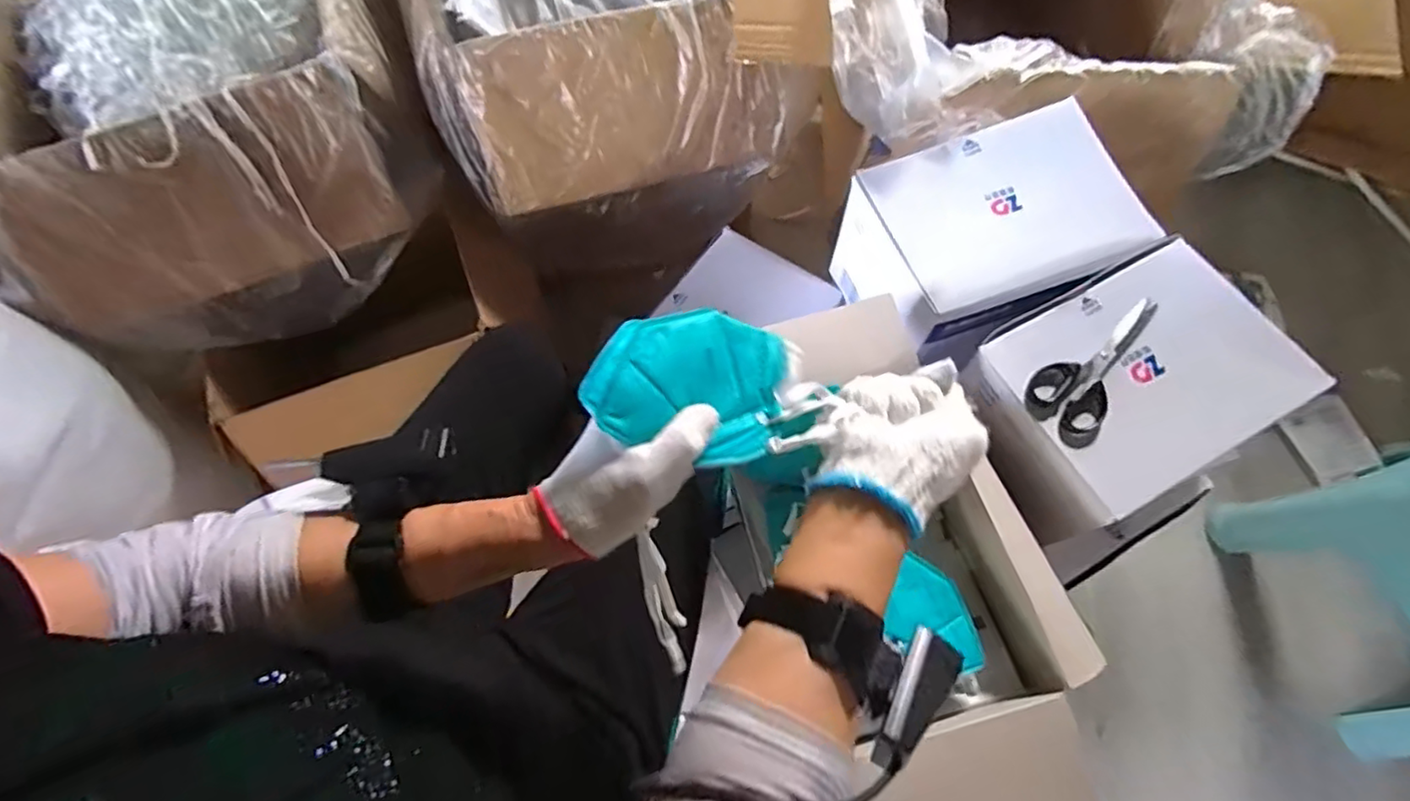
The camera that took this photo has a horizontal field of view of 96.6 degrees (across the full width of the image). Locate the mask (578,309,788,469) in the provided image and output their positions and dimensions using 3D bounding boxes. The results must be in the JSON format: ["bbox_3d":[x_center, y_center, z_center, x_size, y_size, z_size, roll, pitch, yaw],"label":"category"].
[{"bbox_3d":[-0.009,-0.010,0.381,0.125,0.020,0.094,5,72,-26],"label":"mask"}]

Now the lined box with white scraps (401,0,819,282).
[{"bbox_3d":[-0.172,-0.612,0.961,0.483,0.331,0.707,-16,69,-5],"label":"lined box with white scraps"}]

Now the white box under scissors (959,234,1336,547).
[{"bbox_3d":[0.404,-0.011,0.628,0.287,0.104,0.197,-27,70,-10],"label":"white box under scissors"}]

